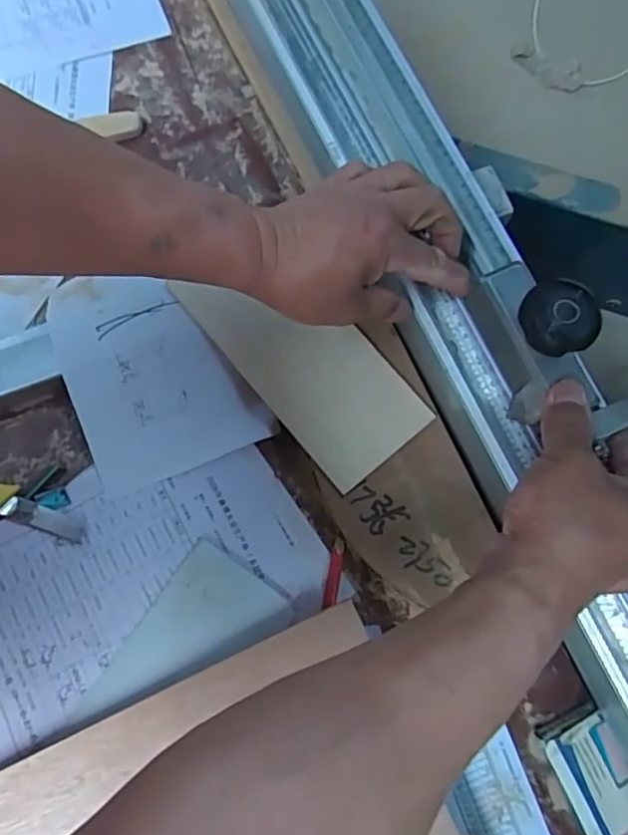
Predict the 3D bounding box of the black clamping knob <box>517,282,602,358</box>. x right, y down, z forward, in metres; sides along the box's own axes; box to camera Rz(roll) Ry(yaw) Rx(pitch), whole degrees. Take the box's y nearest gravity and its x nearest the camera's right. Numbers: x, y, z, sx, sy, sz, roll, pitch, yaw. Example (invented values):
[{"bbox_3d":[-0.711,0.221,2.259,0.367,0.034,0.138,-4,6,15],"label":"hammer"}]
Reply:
[{"bbox_3d":[0.143,-0.059,0.353,0.038,0.018,0.042,-11,79,-3],"label":"black clamping knob"}]

